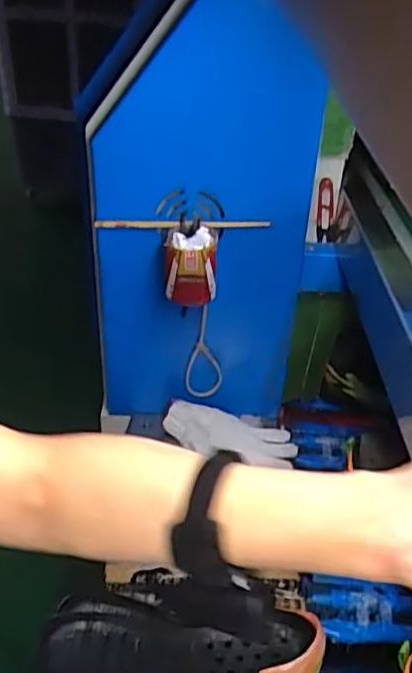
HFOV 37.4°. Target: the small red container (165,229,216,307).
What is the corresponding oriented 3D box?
[{"bbox_3d":[-0.020,-0.090,0.792,0.067,0.093,0.061,-1,34,-5],"label":"small red container"}]

